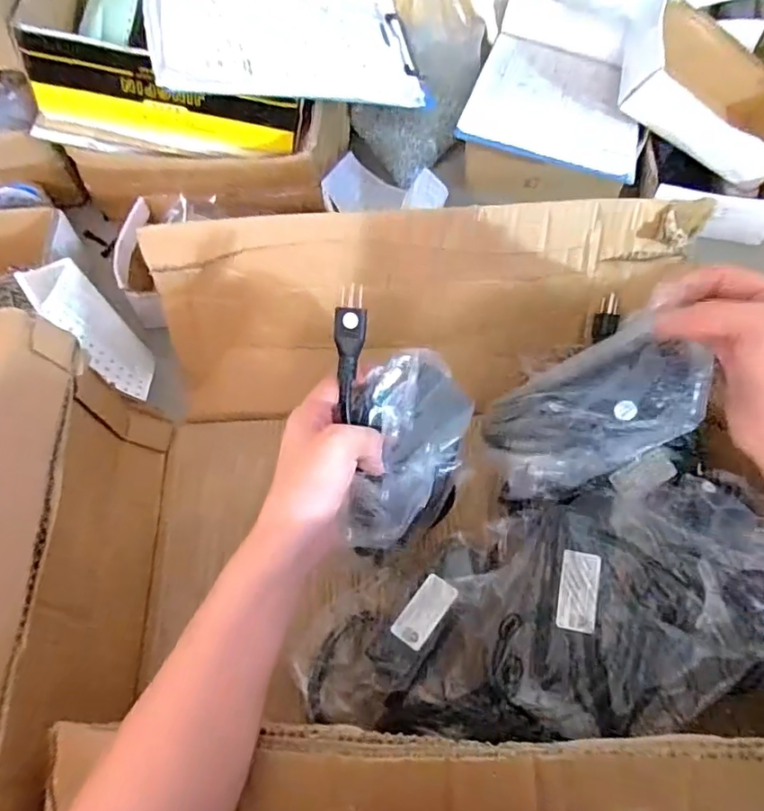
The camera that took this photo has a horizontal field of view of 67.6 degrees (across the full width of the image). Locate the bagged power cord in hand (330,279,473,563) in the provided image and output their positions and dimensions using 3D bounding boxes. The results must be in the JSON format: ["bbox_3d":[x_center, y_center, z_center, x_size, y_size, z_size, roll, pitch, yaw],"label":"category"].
[{"bbox_3d":[0.008,0.013,0.405,0.103,0.083,0.146,12,62,8],"label":"bagged power cord in hand"}]

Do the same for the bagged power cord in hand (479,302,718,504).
[{"bbox_3d":[0.179,0.004,0.469,0.190,0.045,0.097,-33,77,23],"label":"bagged power cord in hand"}]

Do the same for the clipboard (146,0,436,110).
[{"bbox_3d":[-0.111,-0.441,0.683,0.307,0.018,0.229,-5,64,-18],"label":"clipboard"}]

